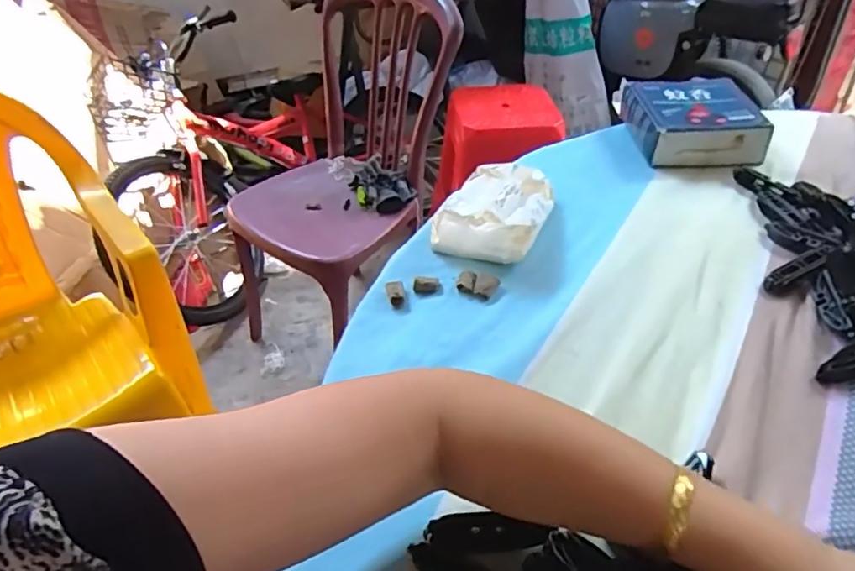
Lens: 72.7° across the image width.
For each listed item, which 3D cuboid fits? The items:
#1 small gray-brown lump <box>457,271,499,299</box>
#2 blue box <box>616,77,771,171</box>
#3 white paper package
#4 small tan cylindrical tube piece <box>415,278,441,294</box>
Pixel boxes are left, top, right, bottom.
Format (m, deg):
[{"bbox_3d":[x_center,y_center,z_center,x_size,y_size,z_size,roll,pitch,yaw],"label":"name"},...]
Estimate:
[{"bbox_3d":[0.047,0.000,0.546,0.037,0.011,0.024,15,45,18],"label":"small gray-brown lump"},{"bbox_3d":[0.334,-0.212,0.741,0.144,0.049,0.160,-4,42,-3],"label":"blue box"},{"bbox_3d":[0.072,-0.084,0.612,0.108,0.044,0.151,14,44,17],"label":"white paper package"},{"bbox_3d":[0.000,-0.001,0.547,0.024,0.010,0.015,-2,42,0],"label":"small tan cylindrical tube piece"}]

